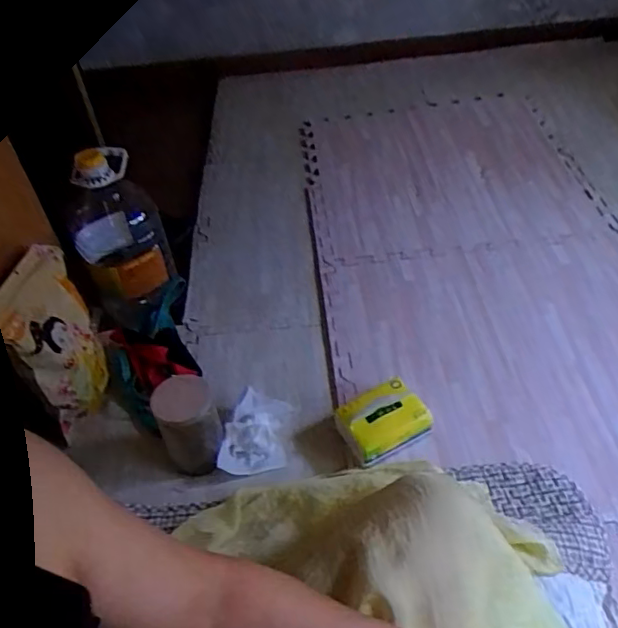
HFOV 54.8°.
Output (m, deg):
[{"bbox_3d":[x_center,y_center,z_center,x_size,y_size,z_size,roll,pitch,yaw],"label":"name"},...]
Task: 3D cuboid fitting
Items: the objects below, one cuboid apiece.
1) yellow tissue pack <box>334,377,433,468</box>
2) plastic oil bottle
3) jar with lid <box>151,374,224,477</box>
[{"bbox_3d":[0.108,0.154,0.866,0.115,0.077,0.084,-23,49,-18],"label":"yellow tissue pack"},{"bbox_3d":[-0.320,-0.114,1.032,0.148,0.326,0.117,-21,47,-14],"label":"plastic oil bottle"},{"bbox_3d":[-0.169,0.160,0.847,0.084,0.129,0.078,-20,48,-15],"label":"jar with lid"}]

